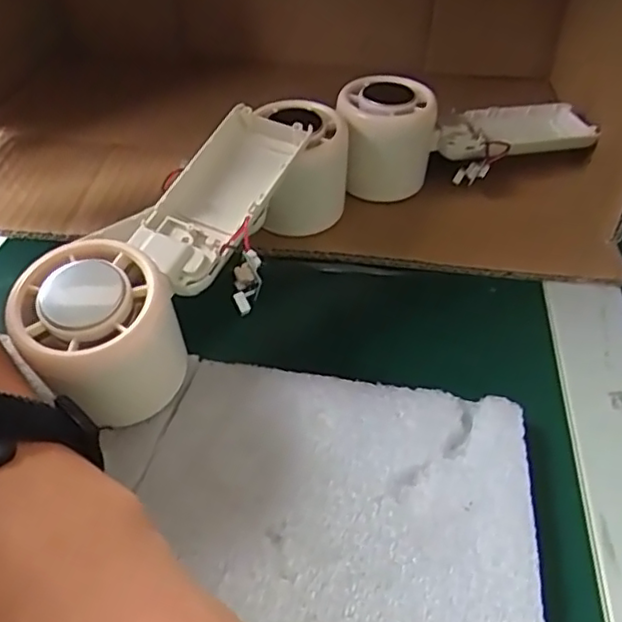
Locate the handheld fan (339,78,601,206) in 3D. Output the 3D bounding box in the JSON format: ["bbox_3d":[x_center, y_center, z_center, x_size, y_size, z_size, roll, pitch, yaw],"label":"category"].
[{"bbox_3d":[0.096,-0.108,0.395,0.172,0.062,0.060,-14,45,-16],"label":"handheld fan"}]

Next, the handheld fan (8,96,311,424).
[{"bbox_3d":[-0.052,-0.018,0.281,0.063,0.068,0.158,18,45,18],"label":"handheld fan"}]

